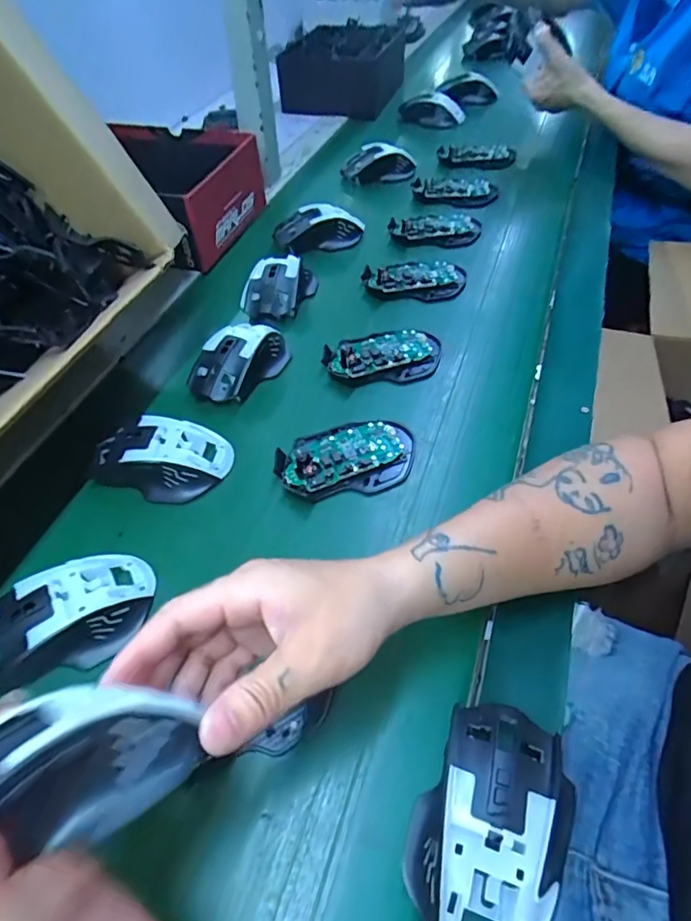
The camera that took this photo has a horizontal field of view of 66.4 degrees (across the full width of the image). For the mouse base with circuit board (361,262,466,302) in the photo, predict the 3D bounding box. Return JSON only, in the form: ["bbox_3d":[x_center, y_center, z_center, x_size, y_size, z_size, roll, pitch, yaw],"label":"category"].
[{"bbox_3d":[0.079,-0.211,0.599,0.113,0.016,0.065,4,52,7],"label":"mouse base with circuit board"}]

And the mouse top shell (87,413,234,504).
[{"bbox_3d":[-0.151,-0.005,0.429,0.107,0.032,0.061,2,52,5],"label":"mouse top shell"}]

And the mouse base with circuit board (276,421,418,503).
[{"bbox_3d":[0.001,-0.004,0.437,0.113,0.018,0.071,-8,52,-3],"label":"mouse base with circuit board"}]

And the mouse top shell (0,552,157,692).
[{"bbox_3d":[-0.185,0.102,0.343,0.115,0.031,0.065,-28,55,-17],"label":"mouse top shell"}]

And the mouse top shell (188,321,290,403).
[{"bbox_3d":[-0.100,-0.097,0.503,0.062,0.036,0.106,24,57,20],"label":"mouse top shell"}]

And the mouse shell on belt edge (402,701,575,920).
[{"bbox_3d":[0.074,0.186,0.270,0.069,0.043,0.113,22,56,19],"label":"mouse shell on belt edge"}]

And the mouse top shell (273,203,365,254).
[{"bbox_3d":[-0.033,-0.291,0.657,0.111,0.034,0.059,-4,52,1],"label":"mouse top shell"}]

